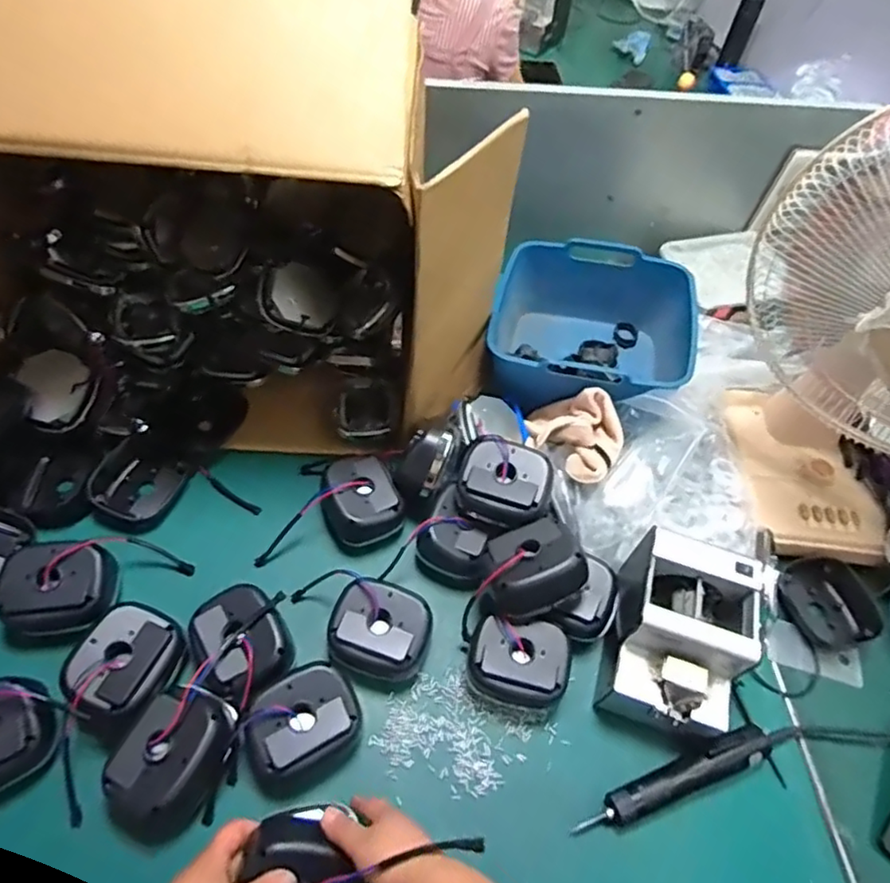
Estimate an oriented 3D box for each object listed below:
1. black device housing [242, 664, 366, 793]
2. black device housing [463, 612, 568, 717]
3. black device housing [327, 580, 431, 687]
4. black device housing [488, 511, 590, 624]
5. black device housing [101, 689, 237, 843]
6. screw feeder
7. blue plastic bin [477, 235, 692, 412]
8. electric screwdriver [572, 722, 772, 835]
[{"bbox_3d":[-0.158,0.306,0.641,0.125,0.074,0.098,-28,61,-23],"label":"black device housing"},{"bbox_3d":[0.081,0.260,0.696,0.107,0.076,0.083,9,54,2],"label":"black device housing"},{"bbox_3d":[-0.075,0.224,0.707,0.114,0.071,0.095,12,54,4],"label":"black device housing"},{"bbox_3d":[0.099,0.146,0.699,0.117,0.057,0.092,-20,36,3],"label":"black device housing"},{"bbox_3d":[-0.283,0.328,0.623,0.098,0.079,0.129,27,56,14],"label":"black device housing"},{"bbox_3d":[0.265,0.221,0.691,0.138,0.138,0.190,16,54,7],"label":"screw feeder"},{"bbox_3d":[0.225,-0.169,0.952,0.295,0.136,0.309,16,54,7],"label":"blue plastic bin"},{"bbox_3d":[0.250,0.367,0.650,0.237,0.041,0.043,-17,57,-16],"label":"electric screwdriver"}]

